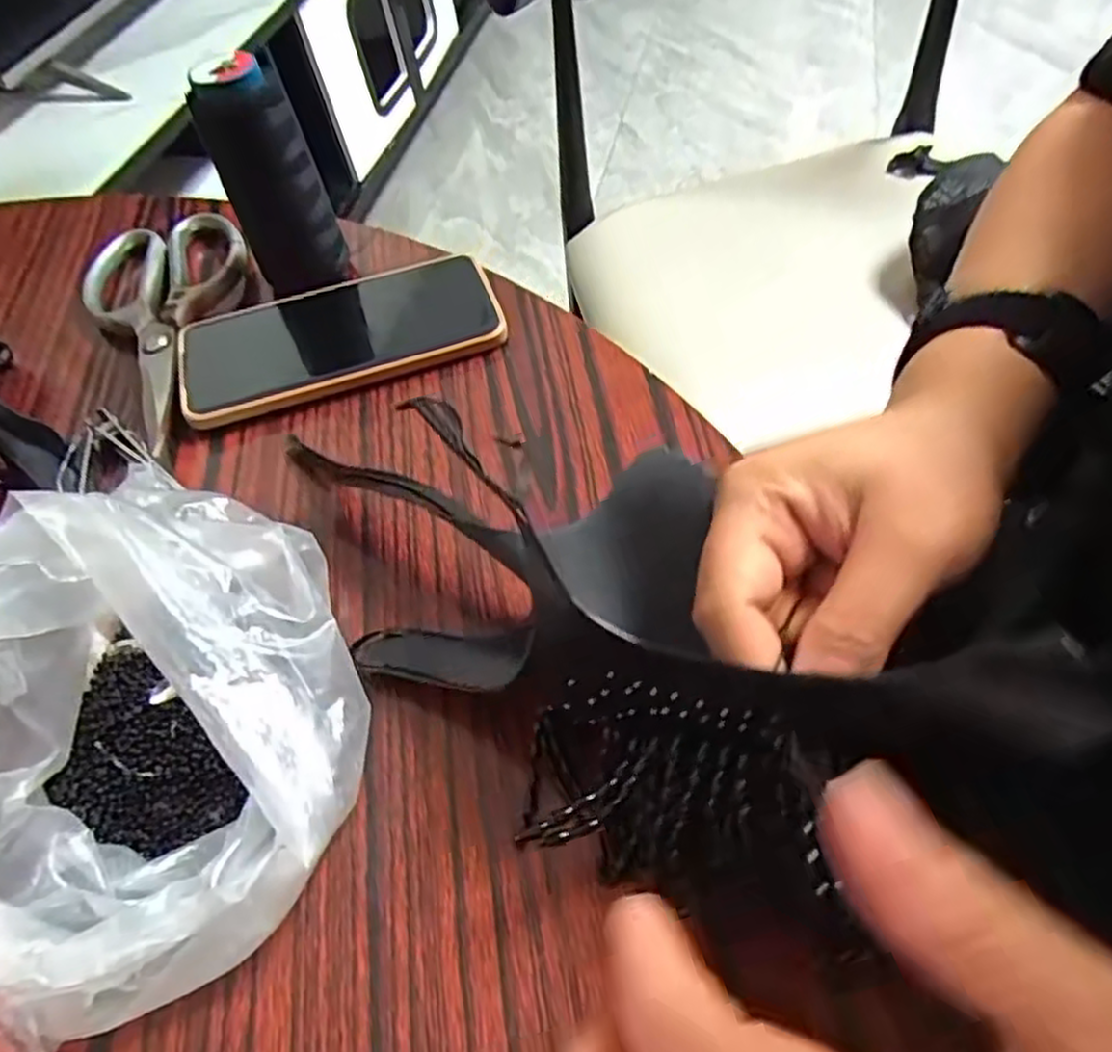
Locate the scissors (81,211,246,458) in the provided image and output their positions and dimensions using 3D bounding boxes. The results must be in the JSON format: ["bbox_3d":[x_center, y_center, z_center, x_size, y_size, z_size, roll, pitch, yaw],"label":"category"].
[{"bbox_3d":[-0.209,-0.116,0.413,0.089,0.015,0.202,-23,54,-8],"label":"scissors"}]

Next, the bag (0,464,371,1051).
[{"bbox_3d":[-0.137,0.042,0.253,0.119,0.079,0.194,-24,54,-10],"label":"bag"}]

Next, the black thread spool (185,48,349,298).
[{"bbox_3d":[-0.143,-0.173,0.388,0.046,0.115,0.035,-20,53,-6],"label":"black thread spool"}]

